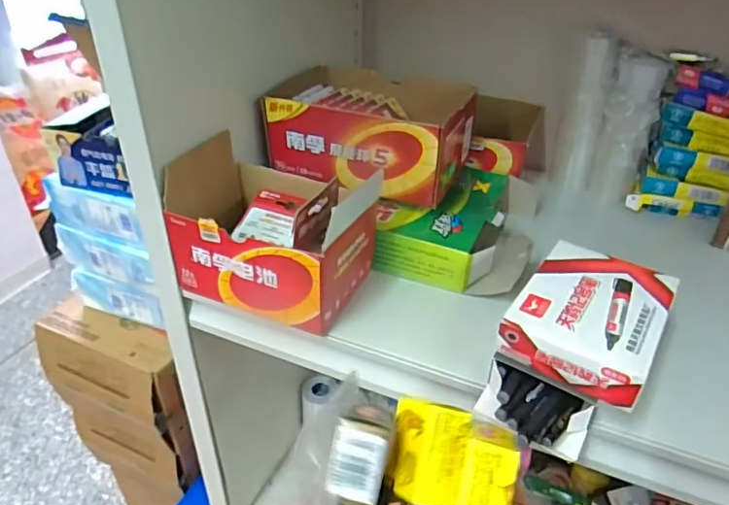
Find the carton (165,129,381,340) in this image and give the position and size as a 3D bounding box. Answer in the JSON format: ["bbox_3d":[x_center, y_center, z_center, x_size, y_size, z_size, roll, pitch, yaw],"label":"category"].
[{"bbox_3d":[-0.085,-0.024,0.529,0.174,0.114,0.132,18,38,21],"label":"carton"}]

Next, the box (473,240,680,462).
[{"bbox_3d":[0.173,0.075,0.440,0.103,0.072,0.176,22,40,26],"label":"box"}]

